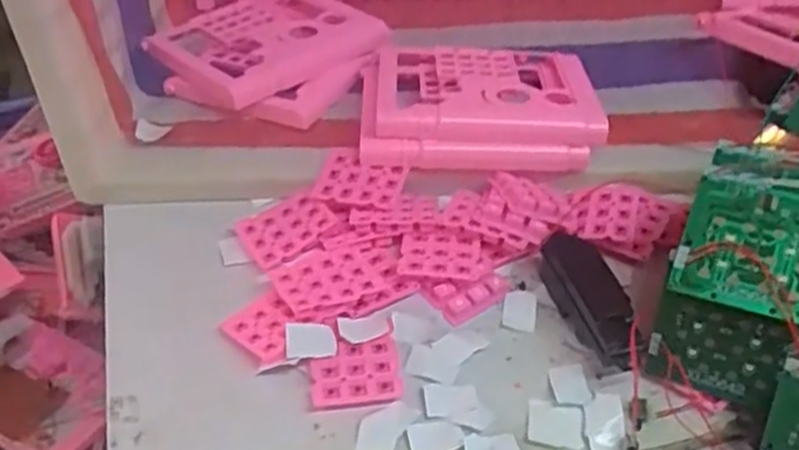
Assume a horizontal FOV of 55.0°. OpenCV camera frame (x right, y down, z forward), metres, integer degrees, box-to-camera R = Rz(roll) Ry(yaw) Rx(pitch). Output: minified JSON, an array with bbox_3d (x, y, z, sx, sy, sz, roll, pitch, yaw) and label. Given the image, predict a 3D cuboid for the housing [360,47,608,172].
[{"bbox_3d":[0.060,-0.099,0.579,0.177,0.038,0.141,0,43,0],"label":"housing"}]

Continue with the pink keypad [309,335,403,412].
[{"bbox_3d":[-0.025,0.083,0.434,0.050,0.008,0.041,-6,43,-6],"label":"pink keypad"}]

